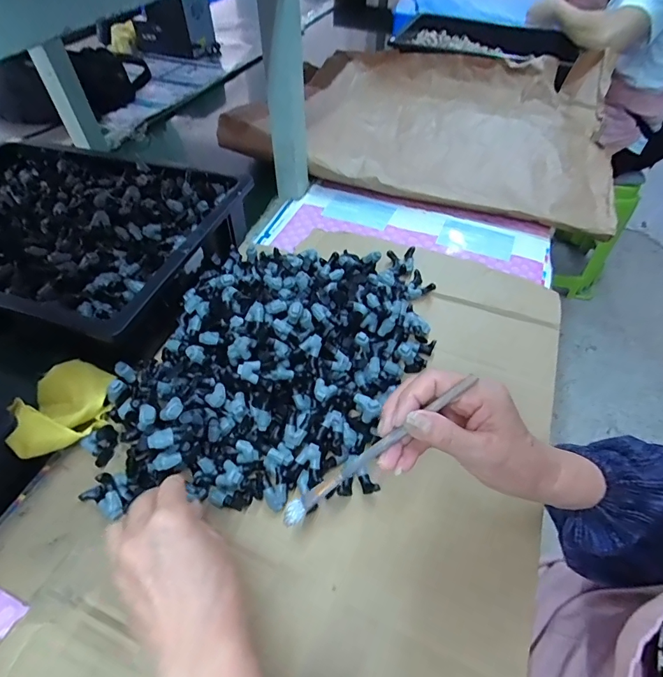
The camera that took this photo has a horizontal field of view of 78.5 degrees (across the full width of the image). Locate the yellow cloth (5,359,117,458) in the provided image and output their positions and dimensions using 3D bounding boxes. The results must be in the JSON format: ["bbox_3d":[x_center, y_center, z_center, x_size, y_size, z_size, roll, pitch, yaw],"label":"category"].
[{"bbox_3d":[-0.268,0.062,0.412,0.082,0.055,0.104,-17,54,-15],"label":"yellow cloth"}]

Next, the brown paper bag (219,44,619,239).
[{"bbox_3d":[0.211,-0.449,0.830,0.659,0.114,0.557,14,52,8],"label":"brown paper bag"}]

